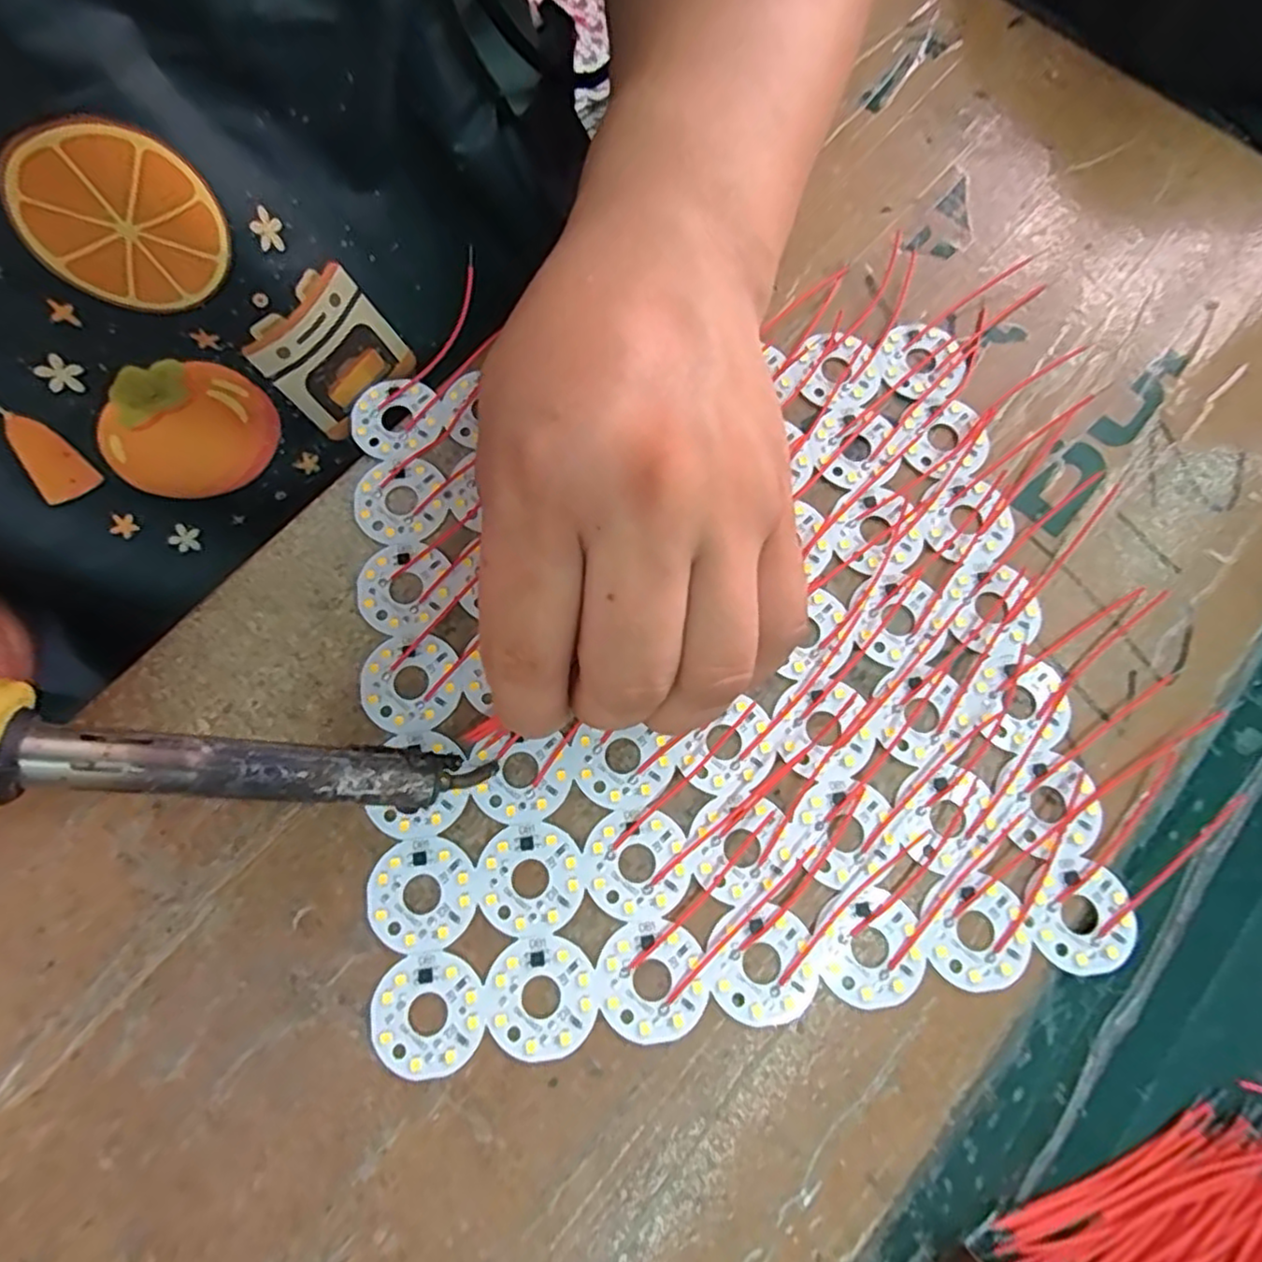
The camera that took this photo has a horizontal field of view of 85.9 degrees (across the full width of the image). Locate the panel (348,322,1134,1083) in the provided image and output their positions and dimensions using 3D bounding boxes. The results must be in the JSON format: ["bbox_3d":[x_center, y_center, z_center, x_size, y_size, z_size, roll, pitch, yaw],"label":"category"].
[{"bbox_3d":[0.024,0.005,0.212,0.209,0.004,0.205,-8,75,-3],"label":"panel"}]

